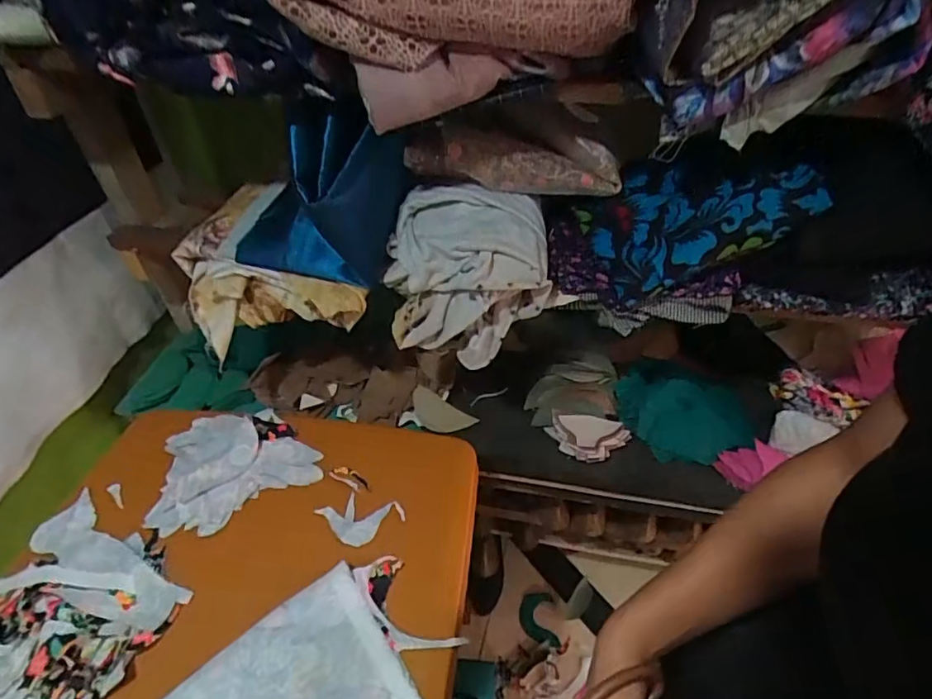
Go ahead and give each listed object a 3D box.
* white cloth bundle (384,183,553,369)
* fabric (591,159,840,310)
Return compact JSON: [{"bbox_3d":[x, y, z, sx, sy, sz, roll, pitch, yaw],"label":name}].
[{"bbox_3d":[0.001,-0.092,0.659,0.187,0.155,0.137,0,43,3],"label":"white cloth bundle"},{"bbox_3d":[0.241,-0.154,0.615,0.204,0.110,0.164,-9,43,-6],"label":"fabric"}]

